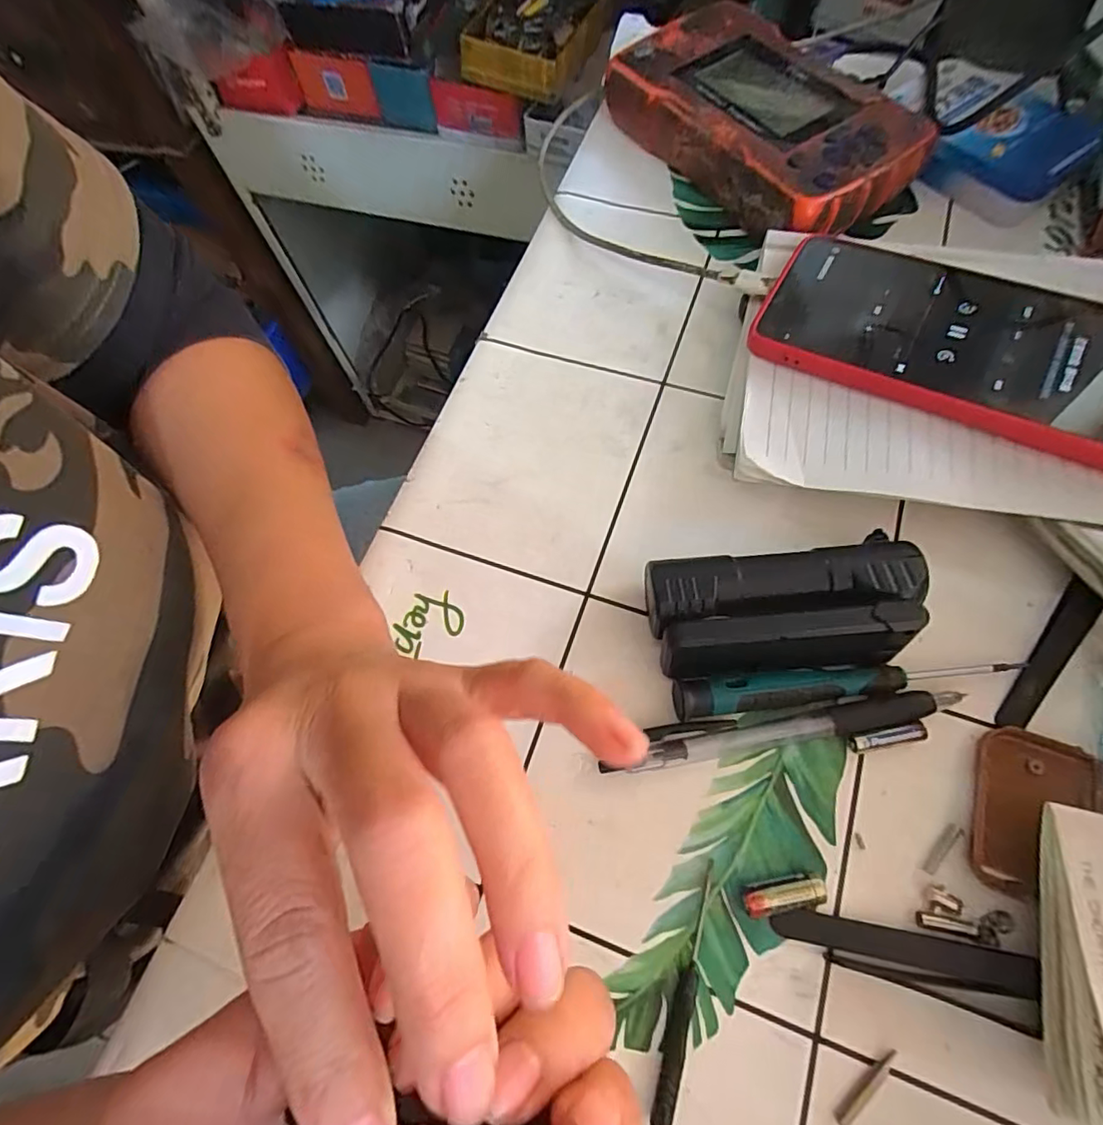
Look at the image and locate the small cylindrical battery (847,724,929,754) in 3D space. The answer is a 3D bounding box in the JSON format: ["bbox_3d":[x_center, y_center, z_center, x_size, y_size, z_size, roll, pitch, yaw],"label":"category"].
[{"bbox_3d":[0.128,0.066,0.208,0.028,0.004,0.006,-11,68,-1],"label":"small cylindrical battery"}]

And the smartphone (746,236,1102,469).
[{"bbox_3d":[0.176,-0.098,0.241,0.160,0.013,0.079,25,72,12],"label":"smartphone"}]

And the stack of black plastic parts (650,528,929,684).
[{"bbox_3d":[0.090,0.018,0.217,0.103,0.033,0.049,-7,68,0],"label":"stack of black plastic parts"}]

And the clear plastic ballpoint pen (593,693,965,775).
[{"bbox_3d":[0.088,0.066,0.213,0.137,0.007,0.011,-10,68,-1],"label":"clear plastic ballpoint pen"}]

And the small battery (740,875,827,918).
[{"bbox_3d":[0.080,0.116,0.194,0.028,0.009,0.010,-11,68,-1],"label":"small battery"}]

